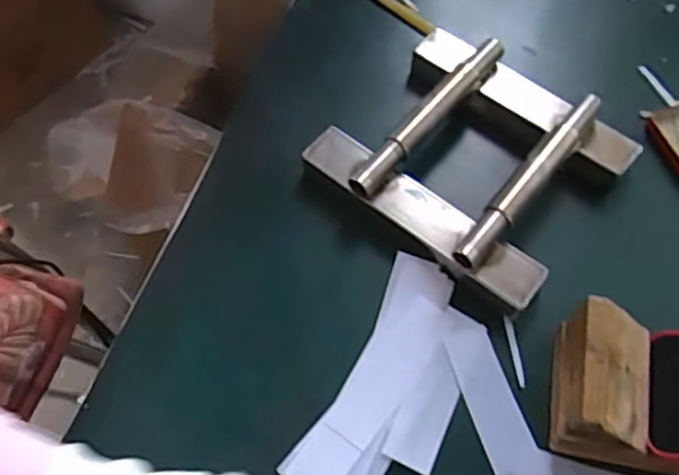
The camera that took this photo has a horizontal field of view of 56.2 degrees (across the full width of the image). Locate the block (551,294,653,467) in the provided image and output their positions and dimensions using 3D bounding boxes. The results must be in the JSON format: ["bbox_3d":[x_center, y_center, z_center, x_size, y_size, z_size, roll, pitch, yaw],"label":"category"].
[{"bbox_3d":[0.165,0.091,0.397,0.055,0.071,0.079,10,62,5],"label":"block"}]

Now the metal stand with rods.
[{"bbox_3d":[0.102,-0.063,0.495,0.194,0.055,0.177,36,67,17],"label":"metal stand with rods"}]

